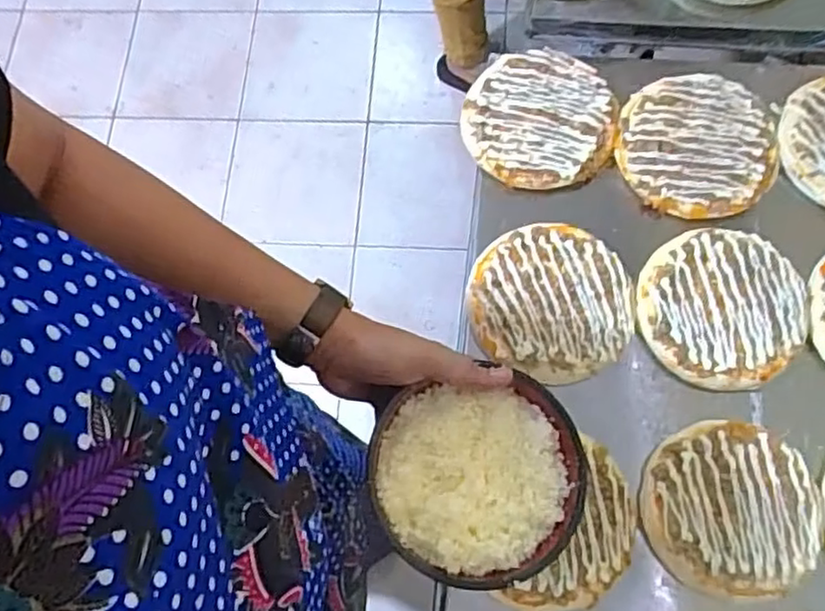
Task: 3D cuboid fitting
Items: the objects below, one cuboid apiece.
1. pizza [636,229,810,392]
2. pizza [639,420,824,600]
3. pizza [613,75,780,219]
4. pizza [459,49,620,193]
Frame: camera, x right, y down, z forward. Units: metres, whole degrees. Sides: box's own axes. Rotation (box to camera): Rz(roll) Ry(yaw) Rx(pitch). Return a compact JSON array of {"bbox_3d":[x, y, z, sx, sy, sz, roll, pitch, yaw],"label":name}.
[{"bbox_3d":[0.284,0.000,0.621,0.142,0.016,0.149,0,73,1],"label":"pizza"},{"bbox_3d":[0.266,0.169,0.568,0.140,0.014,0.136,3,73,2],"label":"pizza"},{"bbox_3d":[0.280,-0.160,0.671,0.150,0.019,0.148,3,73,2],"label":"pizza"},{"bbox_3d":[0.129,-0.189,0.687,0.149,0.022,0.148,0,73,1],"label":"pizza"}]

